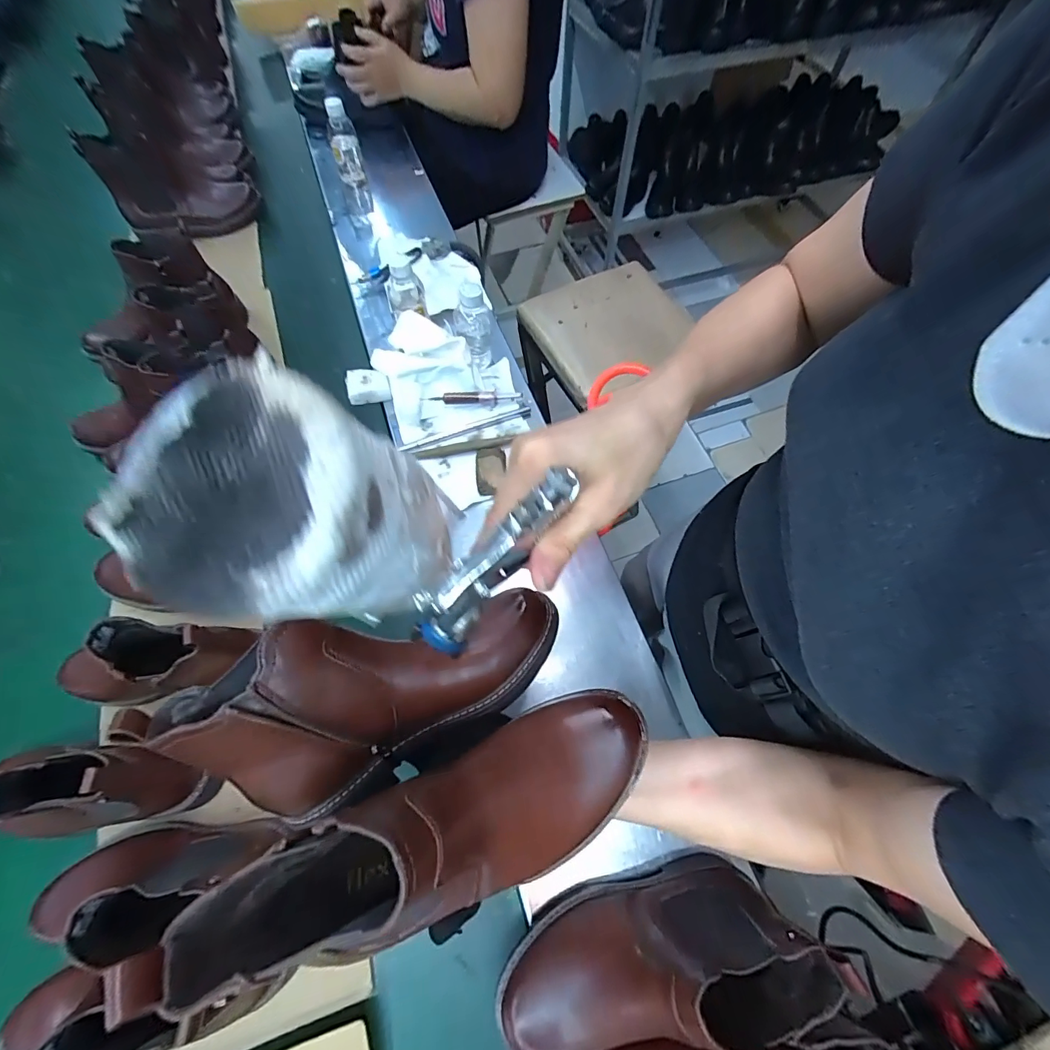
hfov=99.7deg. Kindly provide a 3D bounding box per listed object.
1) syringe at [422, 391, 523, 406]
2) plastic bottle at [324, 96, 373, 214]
[{"bbox_3d":[-0.080,-0.195,0.688,0.149,0.018,0.015,-3,65,-2],"label":"syringe"},{"bbox_3d":[-0.370,-0.766,0.927,0.053,0.188,0.061,-14,66,-7],"label":"plastic bottle"}]

